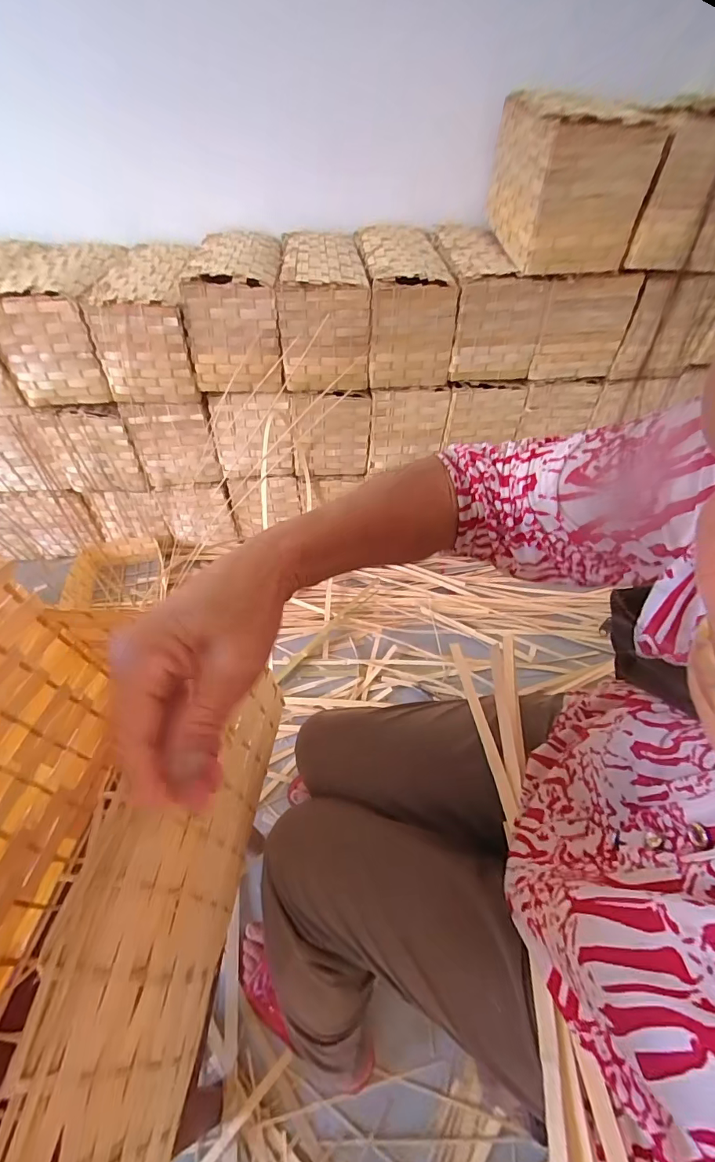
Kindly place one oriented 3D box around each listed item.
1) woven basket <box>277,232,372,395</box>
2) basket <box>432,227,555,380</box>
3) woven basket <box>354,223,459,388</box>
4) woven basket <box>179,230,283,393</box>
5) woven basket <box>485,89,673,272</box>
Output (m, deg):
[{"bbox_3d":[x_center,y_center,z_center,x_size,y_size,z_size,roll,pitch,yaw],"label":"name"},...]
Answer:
[{"bbox_3d":[-0.067,-0.598,0.991,0.181,0.215,0.295,-1,46,0],"label":"woven basket"},{"bbox_3d":[0.276,-0.610,0.984,0.173,0.210,0.295,-4,46,-3],"label":"basket"},{"bbox_3d":[0.096,-0.624,1.007,0.171,0.222,0.339,-5,46,-3],"label":"woven basket"},{"bbox_3d":[-0.264,-0.607,1.005,0.186,0.225,0.323,-3,46,-2],"label":"woven basket"},{"bbox_3d":[0.376,-0.721,0.811,0.172,0.203,0.288,-3,46,-2],"label":"woven basket"}]

